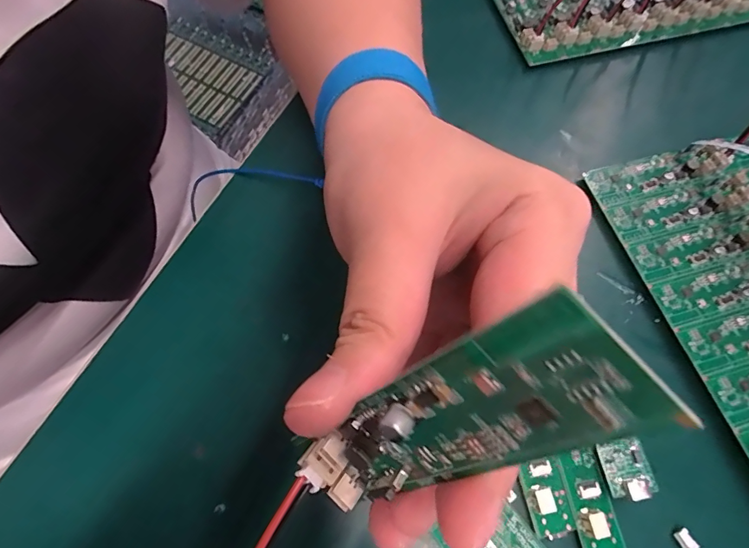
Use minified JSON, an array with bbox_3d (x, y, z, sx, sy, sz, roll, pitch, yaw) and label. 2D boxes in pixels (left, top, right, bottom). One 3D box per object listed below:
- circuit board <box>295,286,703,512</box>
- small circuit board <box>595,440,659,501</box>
[{"bbox_3d":[0.007,0.031,0.077,0.022,0.086,0.004,45,46,2],"label":"circuit board"},{"bbox_3d":[0.099,0.077,0.166,0.017,0.004,0.021,-12,54,4],"label":"small circuit board"}]

